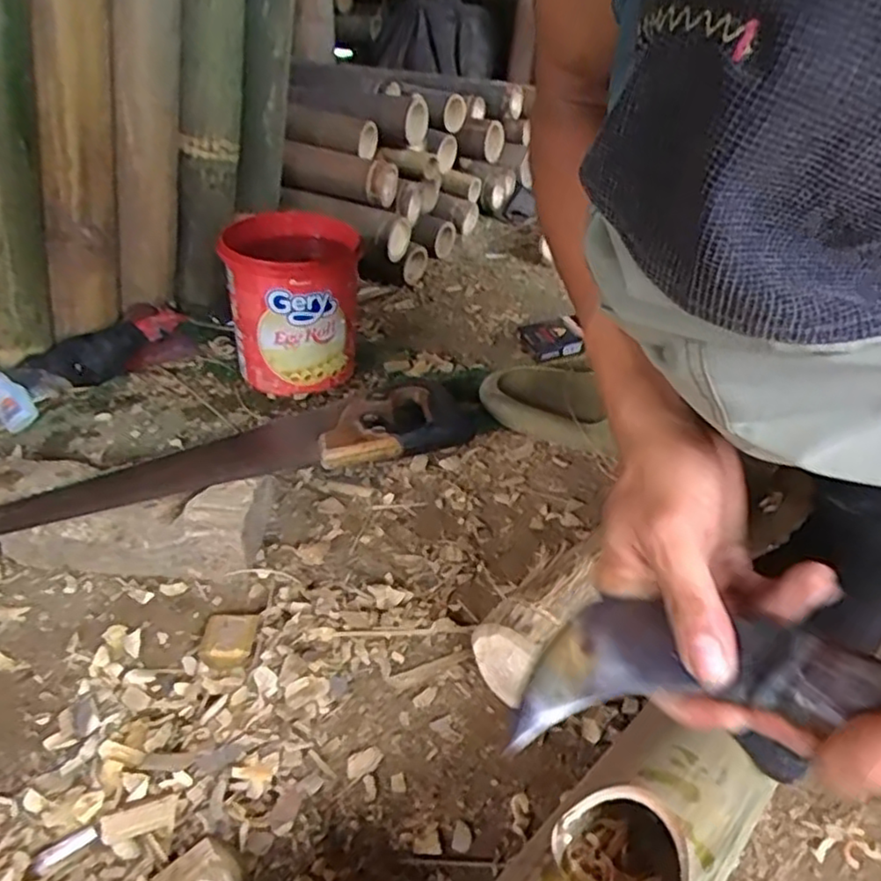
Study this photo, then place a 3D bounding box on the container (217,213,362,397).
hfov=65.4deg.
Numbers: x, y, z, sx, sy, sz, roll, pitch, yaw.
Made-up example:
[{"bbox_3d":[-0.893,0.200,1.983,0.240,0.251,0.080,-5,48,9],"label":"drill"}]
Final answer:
[{"bbox_3d":[-0.158,-0.150,0.758,0.135,0.160,0.143,0,36,-5],"label":"container"}]

